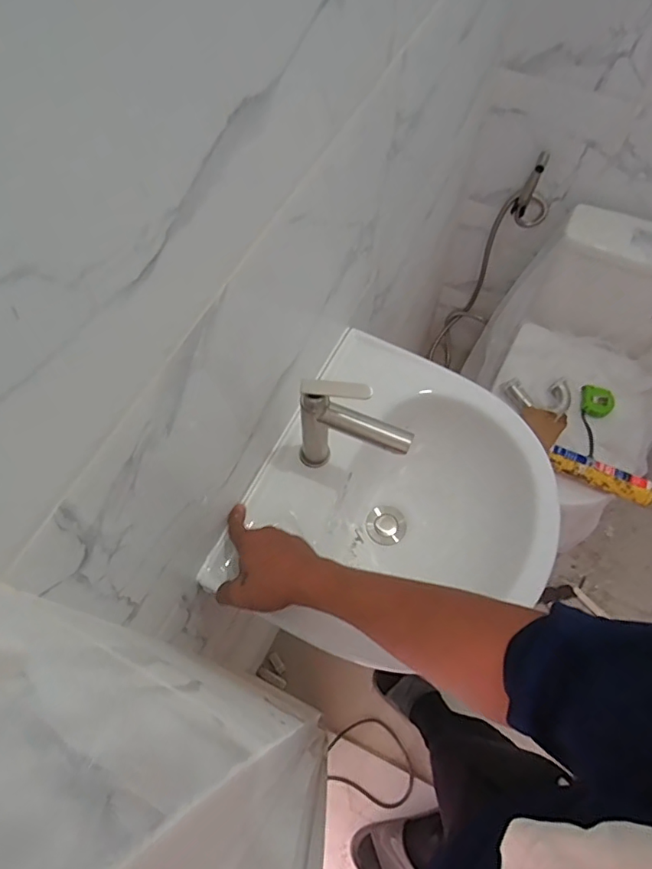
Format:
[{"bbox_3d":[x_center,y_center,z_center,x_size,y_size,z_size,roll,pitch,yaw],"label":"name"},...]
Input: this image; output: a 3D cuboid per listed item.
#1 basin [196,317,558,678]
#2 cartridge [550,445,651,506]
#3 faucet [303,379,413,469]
[{"bbox_3d":[0.101,0.105,0.698,0.352,0.155,0.372,25,65,11],"label":"basin"},{"bbox_3d":[0.603,0.099,1.044,0.309,0.060,0.057,25,66,12],"label":"cartridge"},{"bbox_3d":[0.031,0.001,0.592,0.124,0.166,0.037,19,64,8],"label":"faucet"}]

